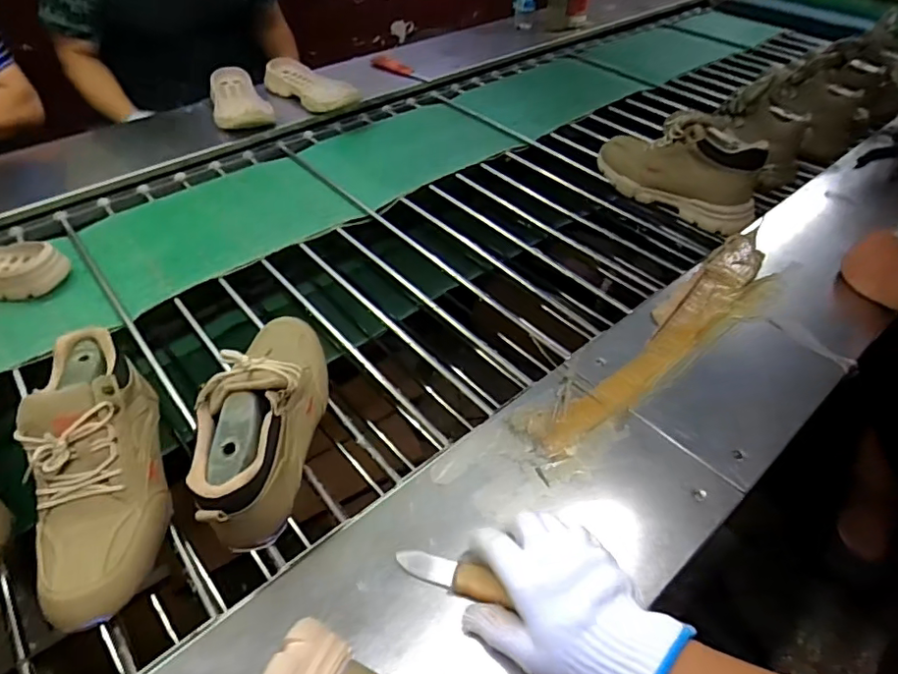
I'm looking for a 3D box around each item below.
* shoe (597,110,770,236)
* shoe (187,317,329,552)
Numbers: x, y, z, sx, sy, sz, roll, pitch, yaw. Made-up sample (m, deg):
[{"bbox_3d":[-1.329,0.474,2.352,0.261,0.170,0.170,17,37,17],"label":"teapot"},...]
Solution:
[{"bbox_3d":[0.387,-0.294,0.929,0.100,0.133,0.279,-25,48,-22],"label":"shoe"},{"bbox_3d":[-0.192,0.068,0.576,0.084,0.106,0.270,1,44,3],"label":"shoe"}]

